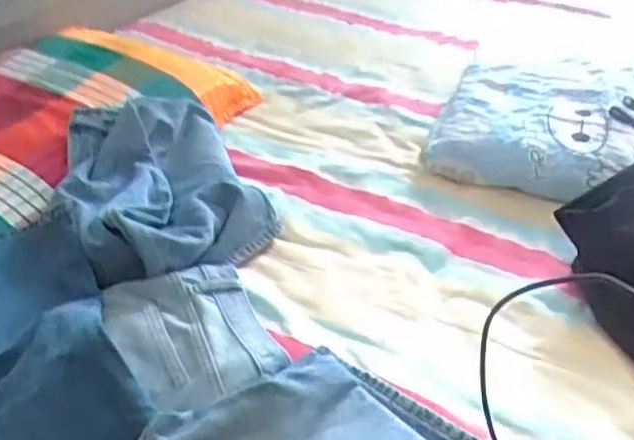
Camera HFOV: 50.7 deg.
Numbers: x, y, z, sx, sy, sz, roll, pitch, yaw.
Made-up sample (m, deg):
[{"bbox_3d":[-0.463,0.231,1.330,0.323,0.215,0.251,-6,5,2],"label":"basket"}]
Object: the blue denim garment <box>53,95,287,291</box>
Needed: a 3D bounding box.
[{"bbox_3d":[-0.202,-0.055,0.867,0.231,0.090,0.324,-16,38,-19],"label":"blue denim garment"}]

